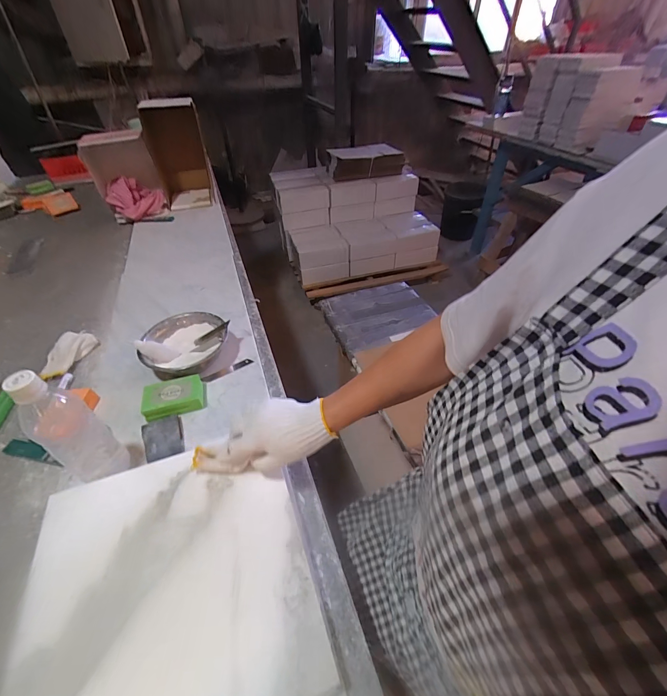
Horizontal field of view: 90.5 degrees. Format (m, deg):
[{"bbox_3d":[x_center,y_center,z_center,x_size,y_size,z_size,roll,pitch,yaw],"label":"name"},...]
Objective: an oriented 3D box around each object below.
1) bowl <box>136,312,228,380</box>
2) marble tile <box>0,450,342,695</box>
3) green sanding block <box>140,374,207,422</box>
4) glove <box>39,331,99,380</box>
[{"bbox_3d":[-0.293,-0.009,0.660,0.154,0.063,0.154,-1,45,1],"label":"bowl"},{"bbox_3d":[-0.185,0.257,0.373,0.293,0.014,0.293,-16,47,-14],"label":"marble tile"},{"bbox_3d":[-0.277,0.086,0.579,0.096,0.033,0.062,-15,46,-13],"label":"green sanding block"},{"bbox_3d":[-0.552,0.013,0.682,0.072,0.021,0.126,6,45,8],"label":"glove"}]

